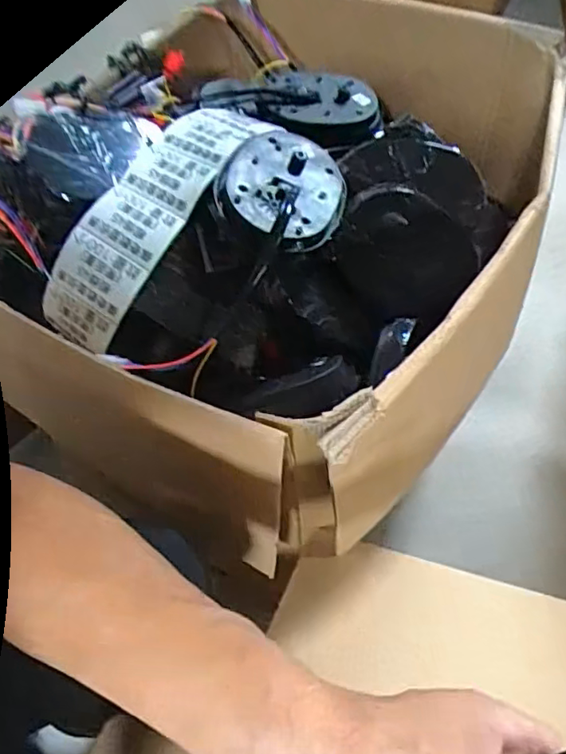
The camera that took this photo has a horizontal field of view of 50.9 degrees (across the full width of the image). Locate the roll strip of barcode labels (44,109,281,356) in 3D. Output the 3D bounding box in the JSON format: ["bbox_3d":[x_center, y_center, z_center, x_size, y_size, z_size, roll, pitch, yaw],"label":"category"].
[{"bbox_3d":[-0.131,-0.171,0.603,0.101,0.066,0.308,29,79,23],"label":"roll strip of barcode labels"}]

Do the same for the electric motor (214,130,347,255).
[{"bbox_3d":[-0.002,-0.178,0.582,0.113,0.045,0.141,25,55,-5],"label":"electric motor"}]

